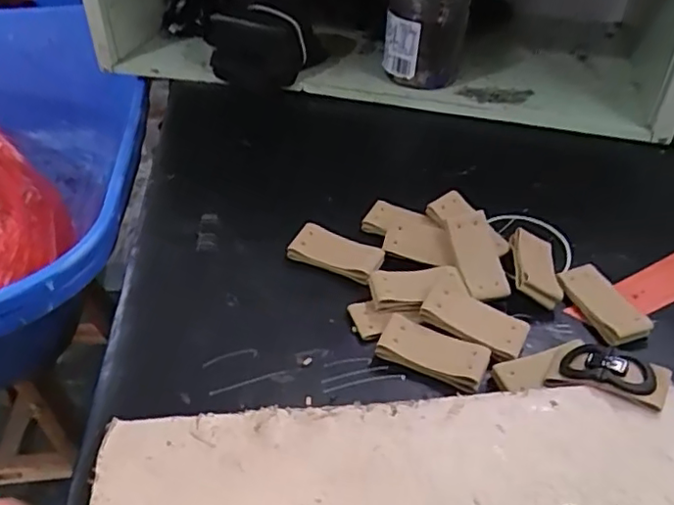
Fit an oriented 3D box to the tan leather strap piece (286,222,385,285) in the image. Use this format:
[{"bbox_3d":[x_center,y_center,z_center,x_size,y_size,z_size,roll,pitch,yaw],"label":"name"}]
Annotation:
[{"bbox_3d":[-0.001,0.000,0.419,0.061,0.016,0.029,15,41,16],"label":"tan leather strap piece"}]

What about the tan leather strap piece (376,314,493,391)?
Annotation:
[{"bbox_3d":[0.056,0.060,0.362,0.063,0.011,0.030,19,43,22],"label":"tan leather strap piece"}]

